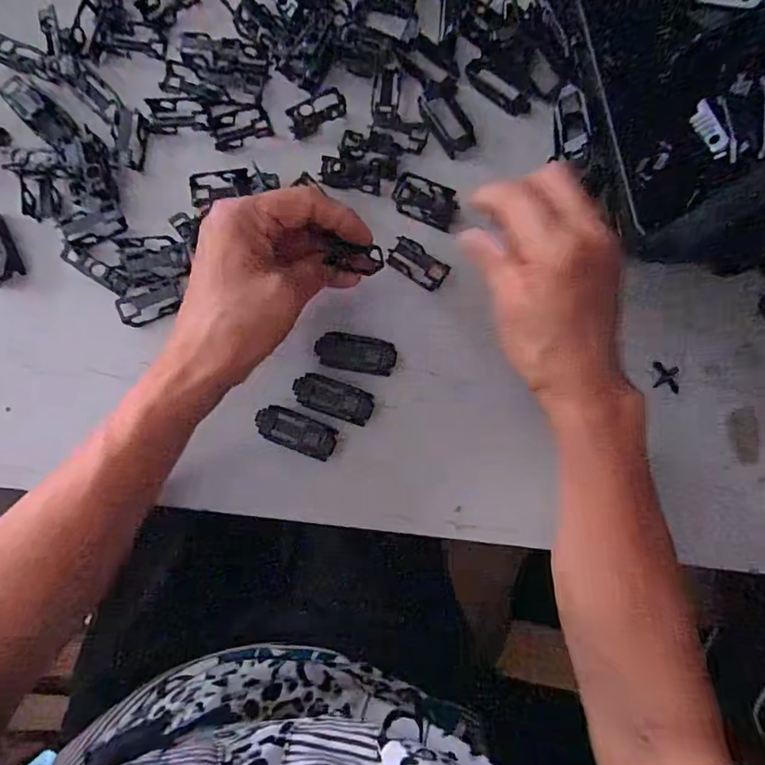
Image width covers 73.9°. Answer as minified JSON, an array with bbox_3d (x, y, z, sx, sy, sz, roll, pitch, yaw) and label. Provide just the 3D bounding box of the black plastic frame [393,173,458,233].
[{"bbox_3d":[0.028,-0.121,0.338,0.043,0.004,0.028,24,82,-1],"label":"black plastic frame"}]

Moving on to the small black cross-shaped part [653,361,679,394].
[{"bbox_3d":[0.190,-0.003,0.340,0.022,0.008,0.018,9,83,-3],"label":"small black cross-shaped part"}]

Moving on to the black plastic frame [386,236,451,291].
[{"bbox_3d":[0.024,-0.078,0.332,0.039,0.006,0.022,35,82,0],"label":"black plastic frame"}]

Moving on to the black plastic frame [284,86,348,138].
[{"bbox_3d":[-0.042,-0.178,0.336,0.041,0.018,0.015,-24,86,-6],"label":"black plastic frame"}]

